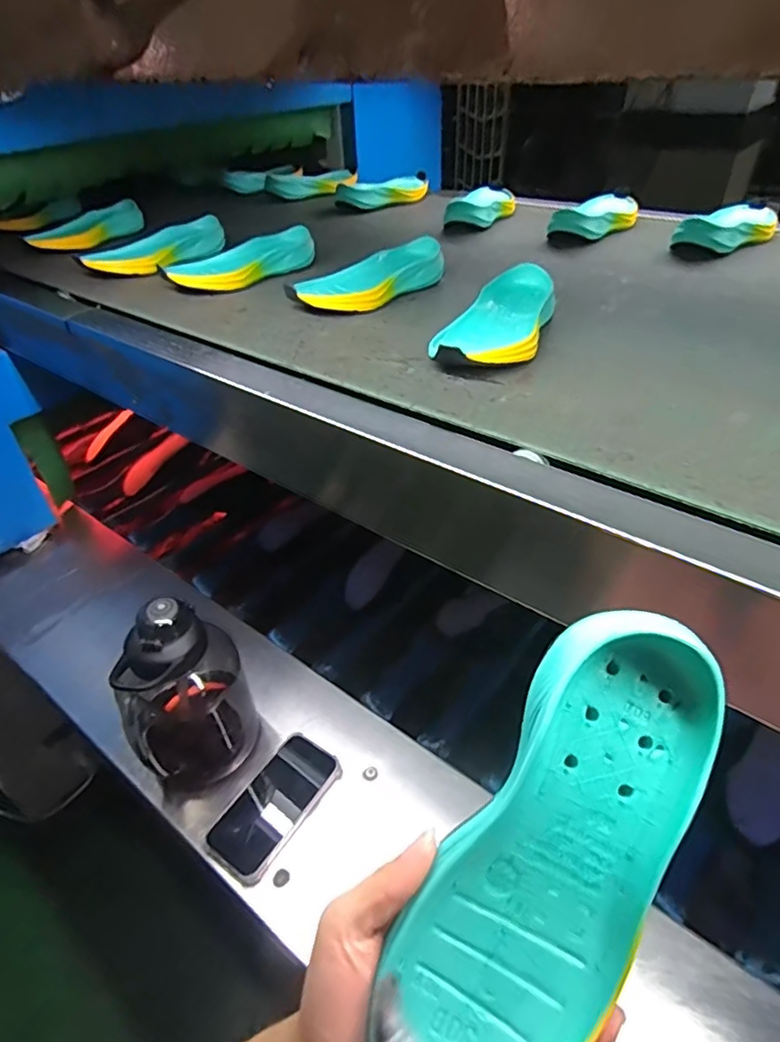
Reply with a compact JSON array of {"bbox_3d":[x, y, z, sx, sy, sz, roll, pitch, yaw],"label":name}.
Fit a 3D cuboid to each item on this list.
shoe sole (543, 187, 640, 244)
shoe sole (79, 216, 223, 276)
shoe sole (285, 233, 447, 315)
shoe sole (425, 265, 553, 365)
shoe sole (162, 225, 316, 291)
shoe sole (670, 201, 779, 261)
[{"bbox_3d":[0.326,-0.470,0.893,0.095,0.037,0.222,21,45,27],"label":"shoe sole"},{"bbox_3d":[-0.326,-0.385,0.824,0.065,0.040,0.197,26,47,29],"label":"shoe sole"},{"bbox_3d":[-0.023,-0.289,0.687,0.205,0.040,0.091,-29,46,-28],"label":"shoe sole"},{"bbox_3d":[0.109,-0.195,0.569,0.087,0.034,0.219,15,43,20],"label":"shoe sole"},{"bbox_3d":[-0.185,-0.335,0.753,0.198,0.045,0.071,-18,42,-17],"label":"shoe sole"},{"bbox_3d":[0.476,-0.405,0.799,0.231,0.039,0.083,-33,48,-31],"label":"shoe sole"}]

